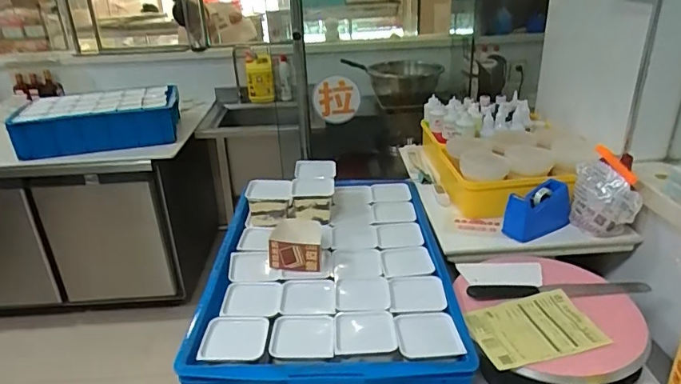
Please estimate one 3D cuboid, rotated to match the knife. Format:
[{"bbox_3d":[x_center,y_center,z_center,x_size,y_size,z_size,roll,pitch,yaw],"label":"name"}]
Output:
[{"bbox_3d":[0.380,0.161,0.843,0.325,0.013,0.045,-3,24,-2],"label":"knife"}]

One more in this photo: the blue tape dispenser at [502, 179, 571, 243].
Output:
[{"bbox_3d":[0.401,0.042,0.990,0.140,0.101,0.048,-13,27,-21],"label":"blue tape dispenser"}]

